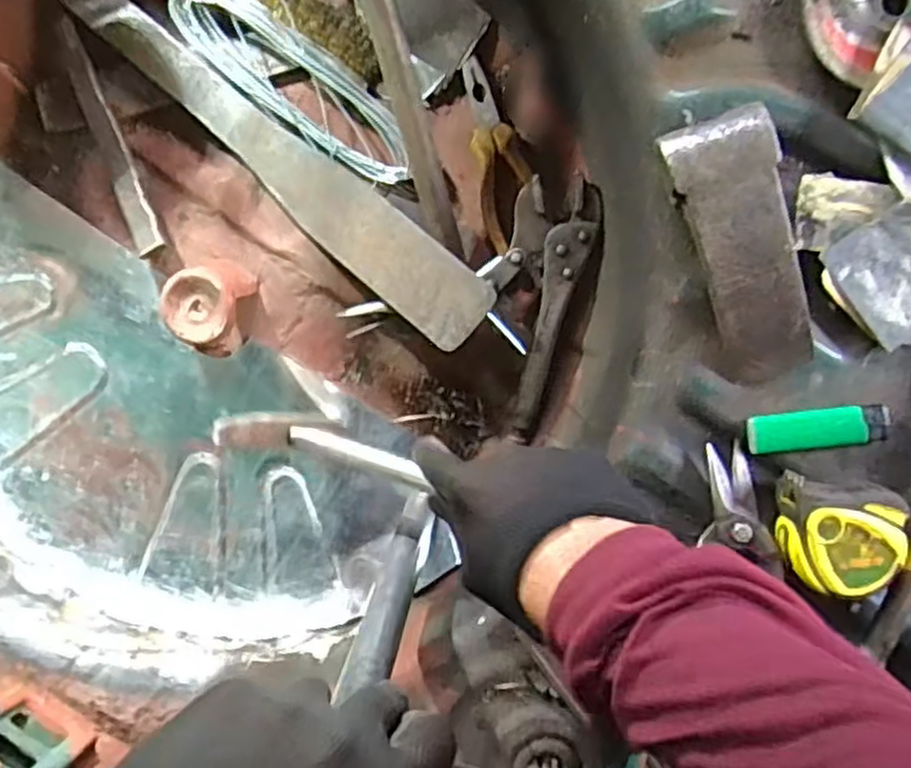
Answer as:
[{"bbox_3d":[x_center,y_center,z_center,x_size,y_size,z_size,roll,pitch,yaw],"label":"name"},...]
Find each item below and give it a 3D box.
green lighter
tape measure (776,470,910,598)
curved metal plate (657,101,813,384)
[{"bbox_3d":[0.220,0.028,0.450,0.080,0.013,0.023,-7,98,4],"label":"green lighter"},{"bbox_3d":[0.227,0.089,0.437,0.062,0.035,0.060,7,99,2],"label":"tape measure"},{"bbox_3d":[0.168,-0.076,0.428,0.062,0.035,0.156,-20,97,6],"label":"curved metal plate"}]

